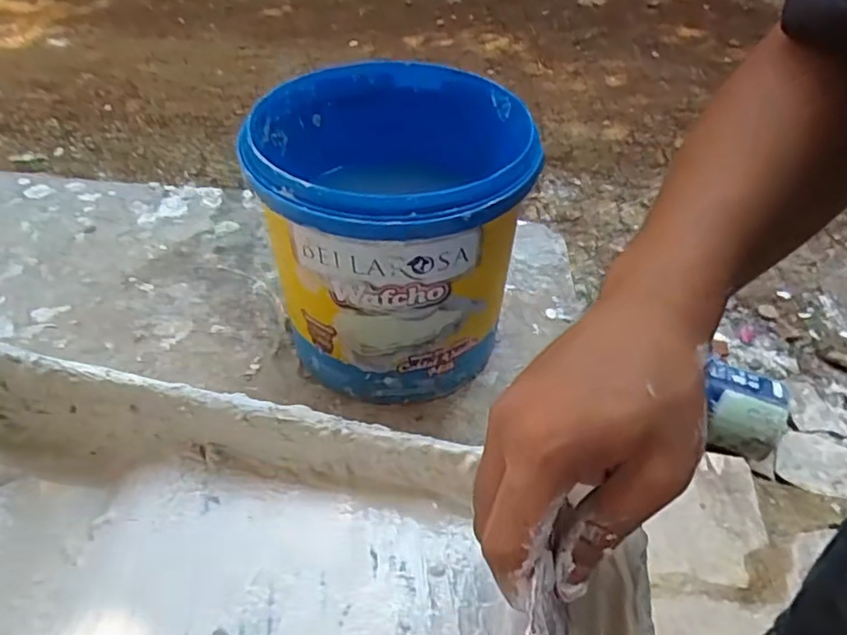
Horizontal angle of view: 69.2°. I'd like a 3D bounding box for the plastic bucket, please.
[{"bbox_3d":[-0.021,-0.051,0.391,0.157,0.153,0.164,2,43,-2],"label":"plastic bucket"}]

